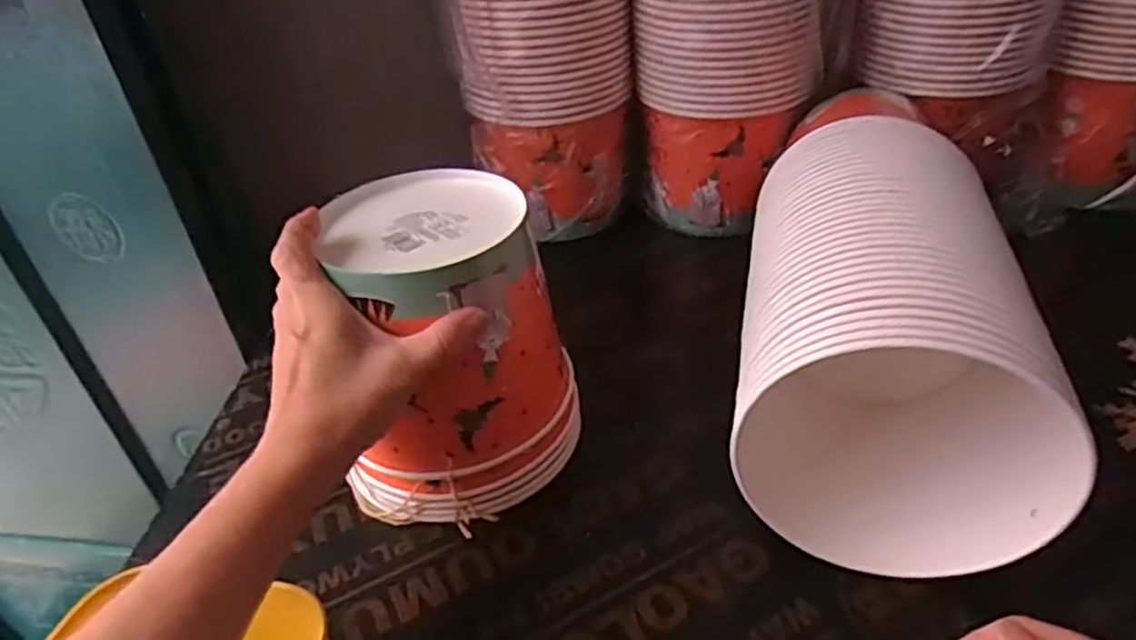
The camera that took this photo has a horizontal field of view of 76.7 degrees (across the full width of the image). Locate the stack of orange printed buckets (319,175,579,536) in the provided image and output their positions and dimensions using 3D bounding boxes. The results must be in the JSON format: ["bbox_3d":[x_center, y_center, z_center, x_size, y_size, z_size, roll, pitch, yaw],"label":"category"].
[{"bbox_3d":[-0.074,0.014,0.468,0.142,0.166,0.148,-9,37,-3],"label":"stack of orange printed buckets"}]

